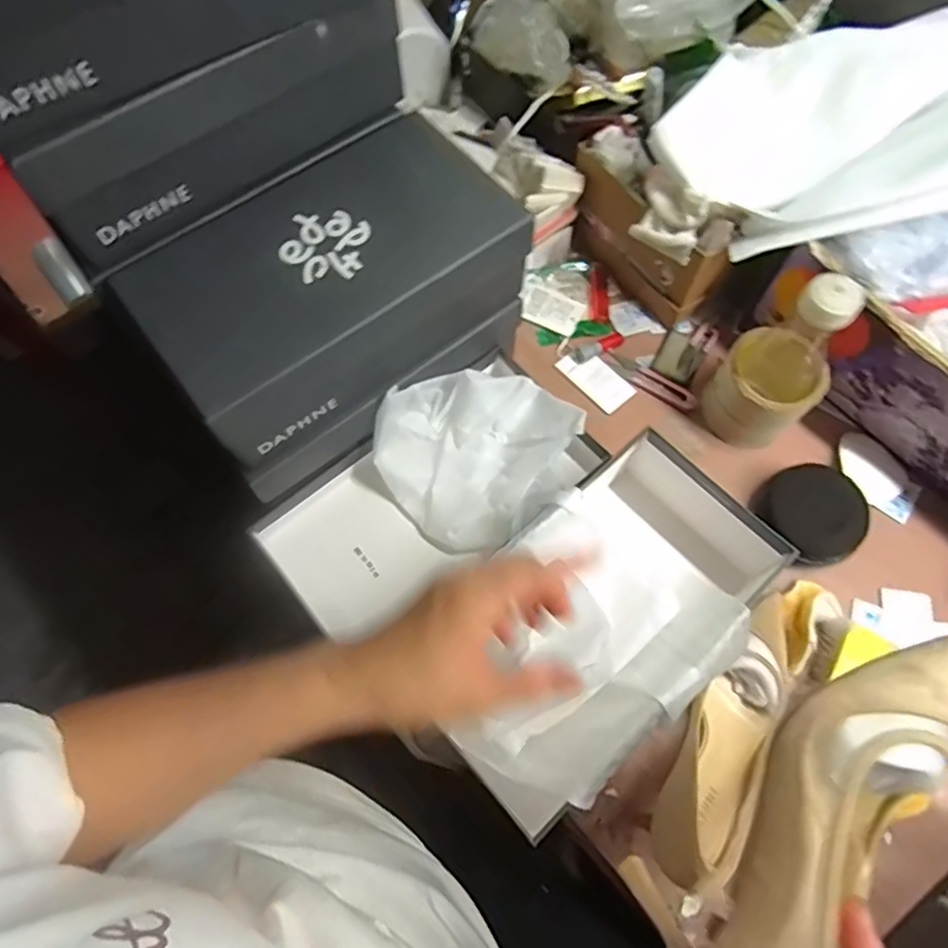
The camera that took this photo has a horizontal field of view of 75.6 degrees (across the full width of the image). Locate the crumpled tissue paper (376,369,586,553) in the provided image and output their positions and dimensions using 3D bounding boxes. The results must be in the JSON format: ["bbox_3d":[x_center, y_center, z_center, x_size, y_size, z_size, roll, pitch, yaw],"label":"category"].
[{"bbox_3d":[0.005,-0.021,0.572,0.169,0.073,0.152,-39,73,-13],"label":"crumpled tissue paper"}]

